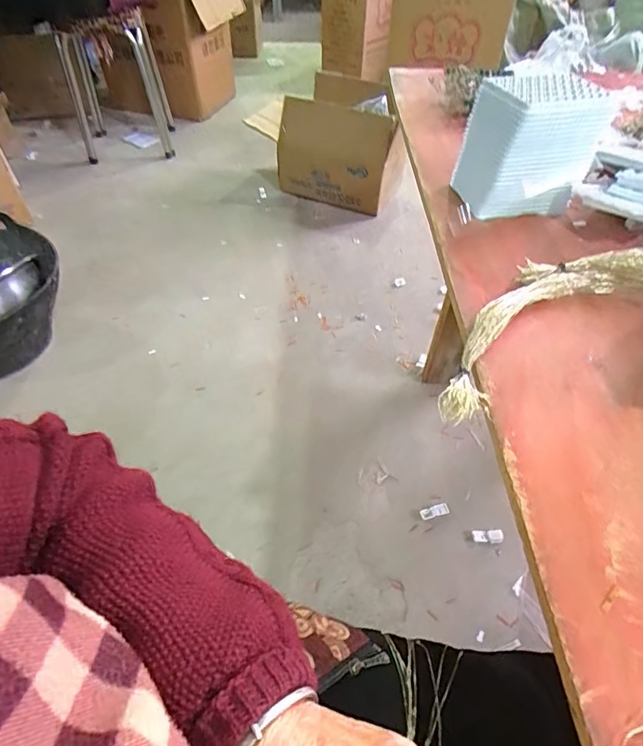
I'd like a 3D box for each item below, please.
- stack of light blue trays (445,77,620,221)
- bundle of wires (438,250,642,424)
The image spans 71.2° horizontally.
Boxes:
[{"bbox_3d":[0.250,-0.268,0.550,0.138,0.146,0.100,-6,50,-6],"label":"stack of light blue trays"},{"bbox_3d":[0.236,-0.066,0.431,0.340,0.035,0.117,-20,53,-17],"label":"bundle of wires"}]

